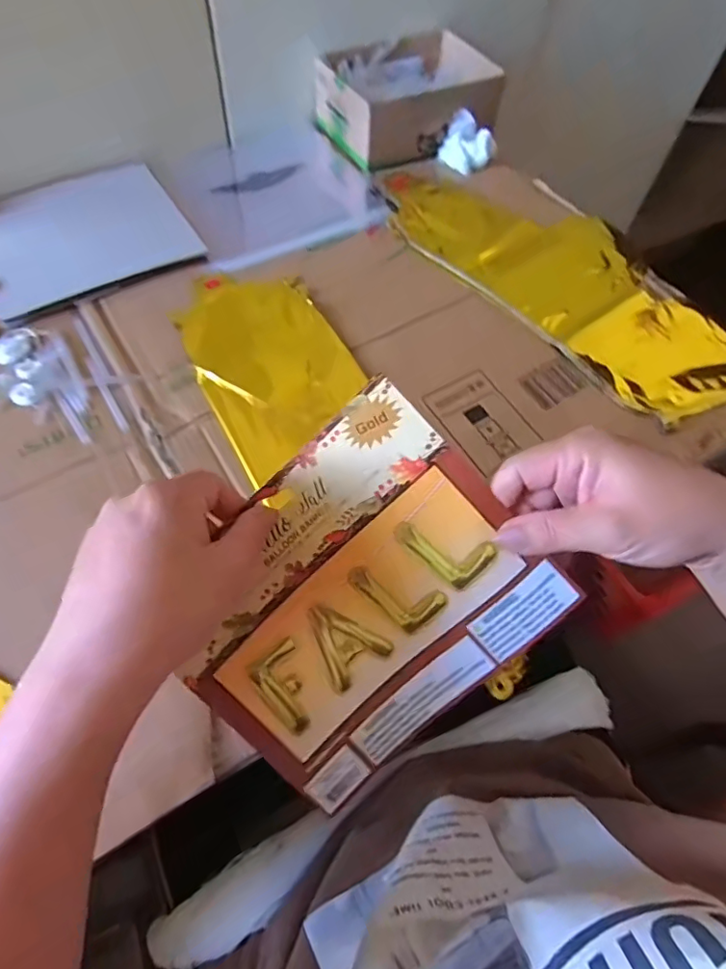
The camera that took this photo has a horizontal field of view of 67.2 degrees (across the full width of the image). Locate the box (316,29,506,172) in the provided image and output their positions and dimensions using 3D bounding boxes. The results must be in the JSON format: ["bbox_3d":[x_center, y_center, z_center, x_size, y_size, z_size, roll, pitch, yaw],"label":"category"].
[{"bbox_3d":[0.052,-0.451,0.638,0.191,0.066,0.138,-22,65,-14],"label":"box"}]

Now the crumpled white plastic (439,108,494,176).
[{"bbox_3d":[0.120,-0.389,0.626,0.057,0.044,0.043,14,62,4],"label":"crumpled white plastic"}]

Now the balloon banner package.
[{"bbox_3d":[-0.002,0.065,0.299,0.182,0.025,0.160,-43,92,6],"label":"balloon banner package"}]

